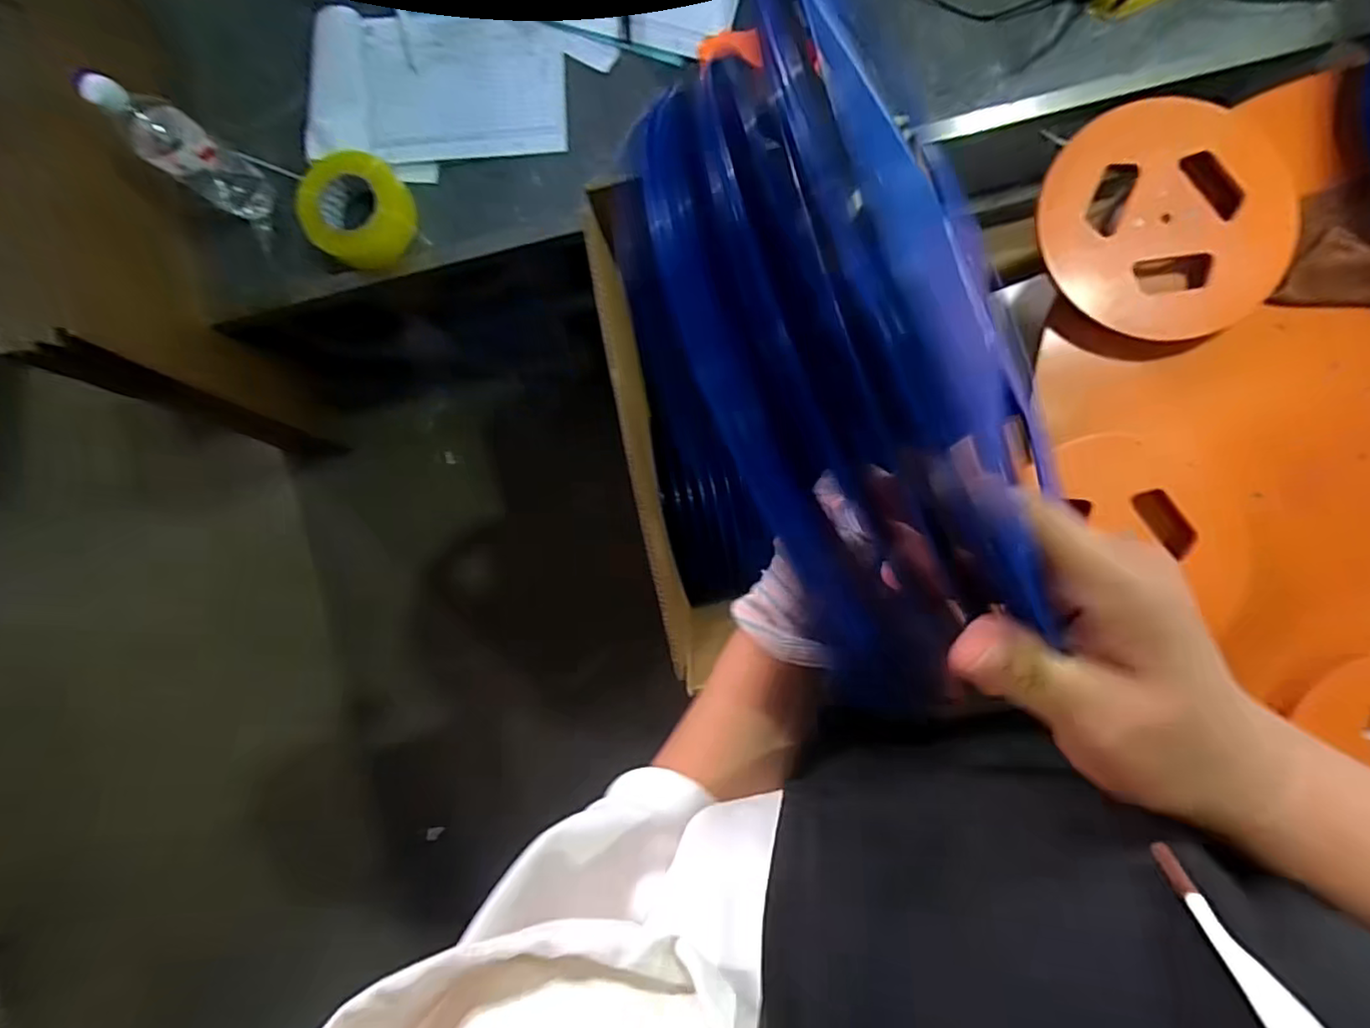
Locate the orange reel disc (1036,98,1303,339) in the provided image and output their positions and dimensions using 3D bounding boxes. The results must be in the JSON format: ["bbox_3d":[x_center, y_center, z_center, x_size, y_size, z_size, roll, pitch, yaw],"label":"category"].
[{"bbox_3d":[0.554,-0.339,0.707,0.263,0.017,0.266,0,90,4],"label":"orange reel disc"}]

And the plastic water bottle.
[{"bbox_3d":[-0.600,-0.436,0.761,0.063,0.232,0.073,33,92,5],"label":"plastic water bottle"}]

